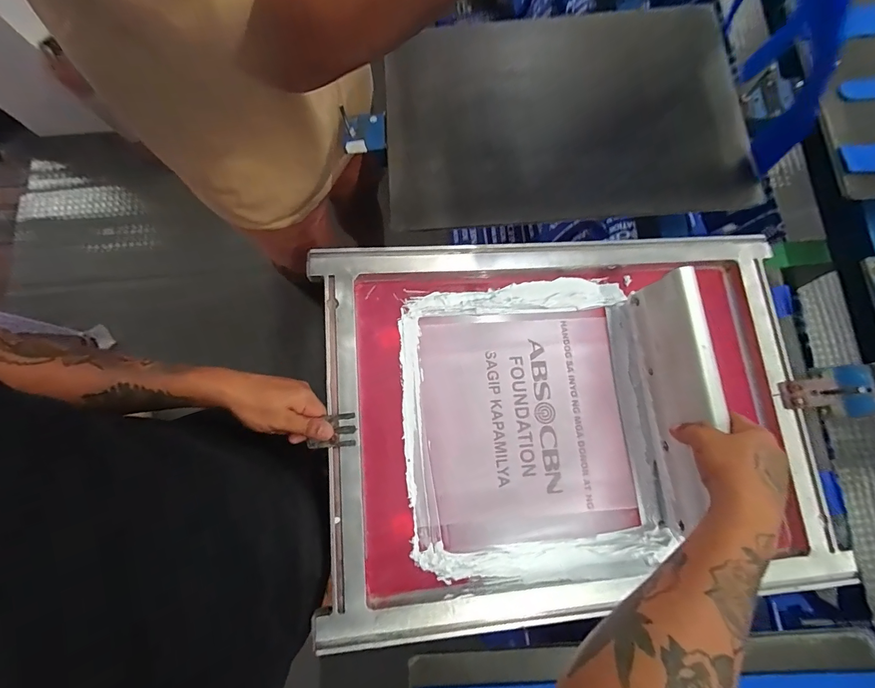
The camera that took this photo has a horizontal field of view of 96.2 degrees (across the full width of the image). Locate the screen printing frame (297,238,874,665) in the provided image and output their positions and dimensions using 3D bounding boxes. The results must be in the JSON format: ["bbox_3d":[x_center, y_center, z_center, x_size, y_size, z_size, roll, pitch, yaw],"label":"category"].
[{"bbox_3d":[0.177,0.090,0.524,0.638,0.045,0.475,-4,79,-4],"label":"screen printing frame"}]

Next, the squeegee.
[{"bbox_3d":[0.275,0.074,0.476,0.040,0.145,0.293,-3,80,0],"label":"squeegee"}]

